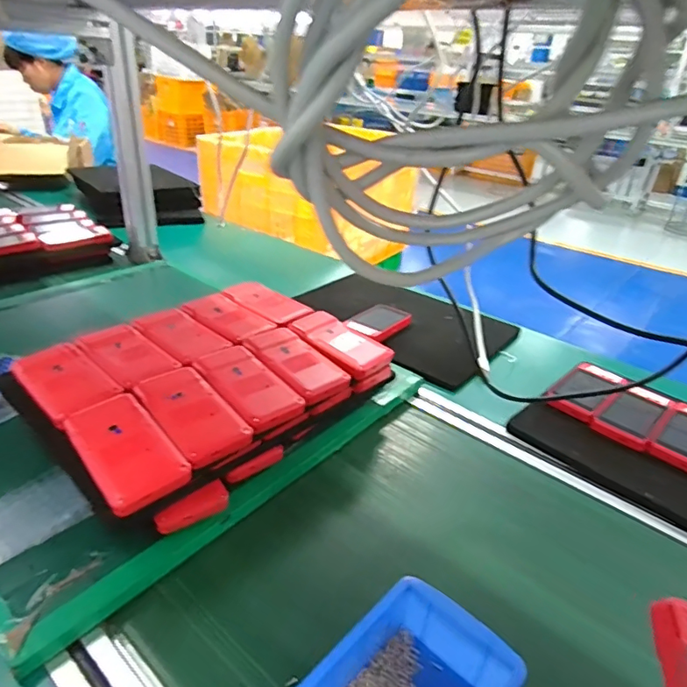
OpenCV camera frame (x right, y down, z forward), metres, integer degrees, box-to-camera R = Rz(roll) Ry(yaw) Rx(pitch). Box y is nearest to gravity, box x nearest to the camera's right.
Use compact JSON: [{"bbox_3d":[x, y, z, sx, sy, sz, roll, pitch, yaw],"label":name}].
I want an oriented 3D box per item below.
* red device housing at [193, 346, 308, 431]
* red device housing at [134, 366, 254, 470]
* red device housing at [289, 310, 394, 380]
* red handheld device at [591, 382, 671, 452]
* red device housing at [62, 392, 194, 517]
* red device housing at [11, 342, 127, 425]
[{"bbox_3d":[-0.098,0.042,0.503,0.065,0.019,0.119,-24,39,-39],"label":"red device housing"},{"bbox_3d":[-0.140,0.063,0.462,0.059,0.018,0.122,-21,38,-37],"label":"red device housing"},{"bbox_3d":[-0.007,-0.001,0.594,0.069,0.022,0.118,-24,39,-40],"label":"red device housing"},{"bbox_3d":[0.366,0.087,0.636,0.058,0.015,0.128,26,36,34],"label":"red handheld device"},{"bbox_3d":[-0.182,0.087,0.418,0.061,0.019,0.120,-22,39,-38],"label":"red device housing"},{"bbox_3d":[-0.267,0.035,0.486,0.119,0.014,0.062,27,37,36],"label":"red device housing"}]

